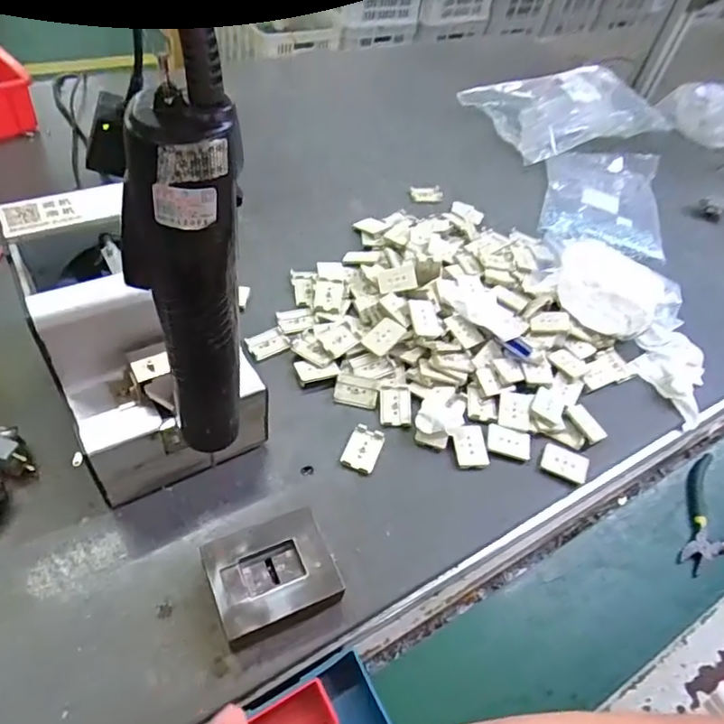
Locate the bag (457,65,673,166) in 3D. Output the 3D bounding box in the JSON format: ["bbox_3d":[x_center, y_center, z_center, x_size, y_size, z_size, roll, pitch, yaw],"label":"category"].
[{"bbox_3d":[0.303,-0.377,0.826,0.262,0.067,0.161,-16,57,-23],"label":"bag"}]

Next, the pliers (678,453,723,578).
[{"bbox_3d":[0.333,0.149,0.510,0.125,0.010,0.095,-34,65,-32],"label":"pliers"}]

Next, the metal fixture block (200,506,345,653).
[{"bbox_3d":[-0.061,0.146,0.384,0.079,0.025,0.065,-16,57,-23],"label":"metal fixture block"}]

